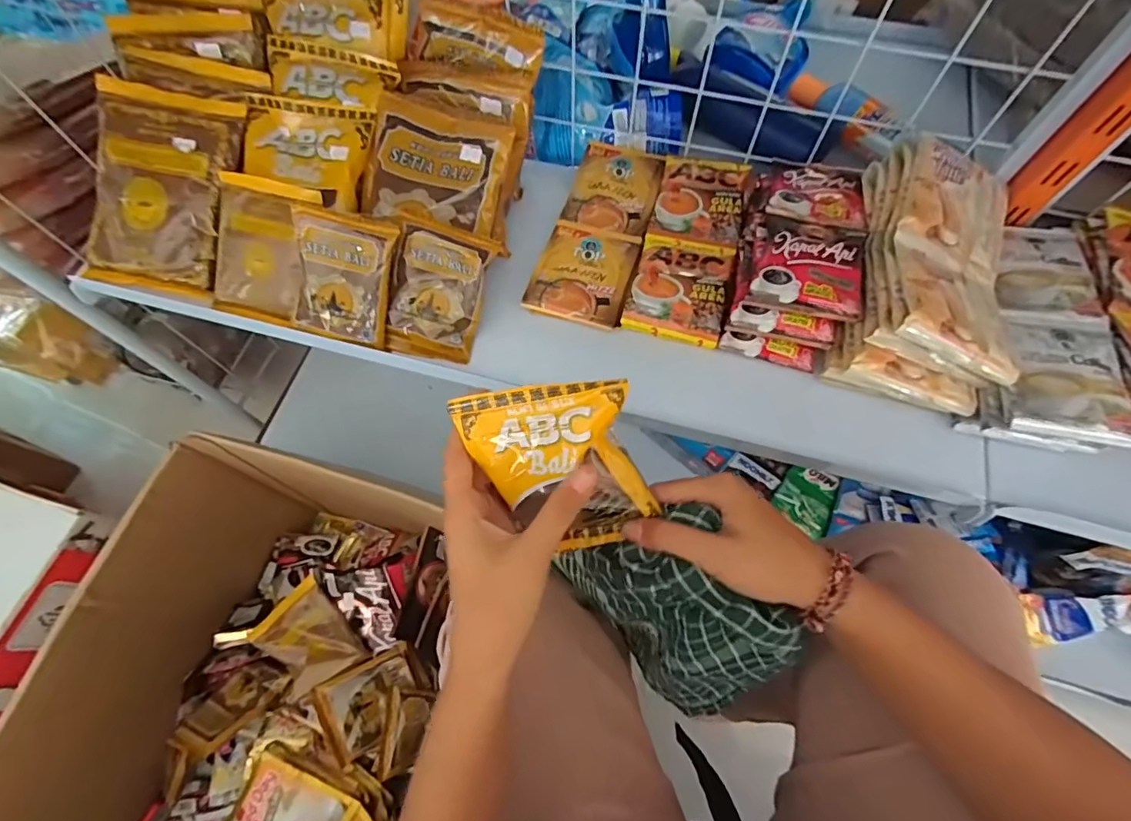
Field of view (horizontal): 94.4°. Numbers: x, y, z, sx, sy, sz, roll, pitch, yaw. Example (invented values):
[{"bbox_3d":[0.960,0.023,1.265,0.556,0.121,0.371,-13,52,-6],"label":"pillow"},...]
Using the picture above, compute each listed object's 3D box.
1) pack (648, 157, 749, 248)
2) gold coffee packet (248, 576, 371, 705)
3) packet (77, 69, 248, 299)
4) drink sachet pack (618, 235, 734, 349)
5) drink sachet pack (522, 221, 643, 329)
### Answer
[{"bbox_3d":[0.137,-0.214,0.525,0.087,0.016,0.100,14,67,7],"label":"pack"},{"bbox_3d":[-0.310,0.274,0.624,0.092,0.023,0.112,-39,71,-15],"label":"gold coffee packet"},{"bbox_3d":[-0.382,-0.207,0.492,0.136,0.016,0.186,11,94,3],"label":"packet"},{"bbox_3d":[0.106,-0.117,0.490,0.089,0.019,0.110,13,67,7],"label":"drink sachet pack"},{"bbox_3d":[0.020,-0.137,0.505,0.094,0.014,0.112,13,67,7],"label":"drink sachet pack"}]

